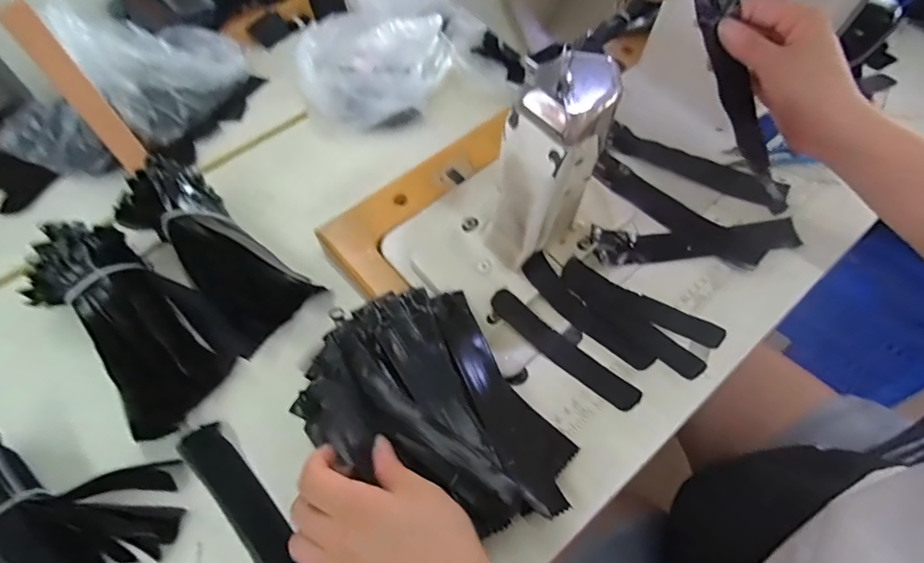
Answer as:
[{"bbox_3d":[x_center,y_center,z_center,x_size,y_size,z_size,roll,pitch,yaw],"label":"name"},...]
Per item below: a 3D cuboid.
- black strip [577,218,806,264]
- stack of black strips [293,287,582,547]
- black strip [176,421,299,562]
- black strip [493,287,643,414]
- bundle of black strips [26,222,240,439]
[{"bbox_3d":[0.213,-0.038,0.470,0.199,0.021,0.034,-5,57,2],"label":"black strip"},{"bbox_3d":[-0.017,0.098,0.380,0.198,0.043,0.147,38,68,25],"label":"stack of black strips"},{"bbox_3d":[-0.150,0.181,0.373,0.030,0.007,0.194,-40,63,-19],"label":"black strip"},{"bbox_3d":[0.084,0.055,0.425,0.141,0.015,0.025,35,66,23],"label":"black strip"},{"bbox_3d":[-0.289,0.032,0.448,0.097,0.050,0.215,-41,76,-20],"label":"bundle of black strips"}]

